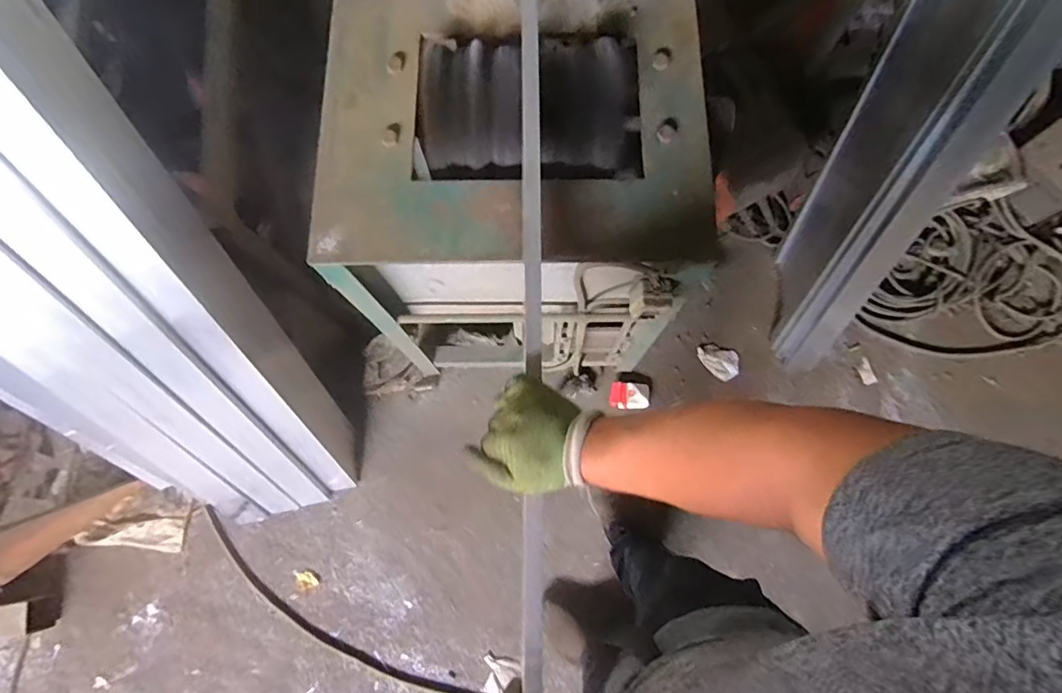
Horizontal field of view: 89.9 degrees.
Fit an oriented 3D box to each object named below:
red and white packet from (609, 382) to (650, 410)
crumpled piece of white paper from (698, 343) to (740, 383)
[{"bbox_3d":[0.274,0.135,1.470,0.107,0.022,0.070,2,76,1],"label":"red and white packet"},{"bbox_3d":[0.530,0.036,1.498,0.125,0.013,0.090,40,79,10],"label":"crumpled piece of white paper"}]

